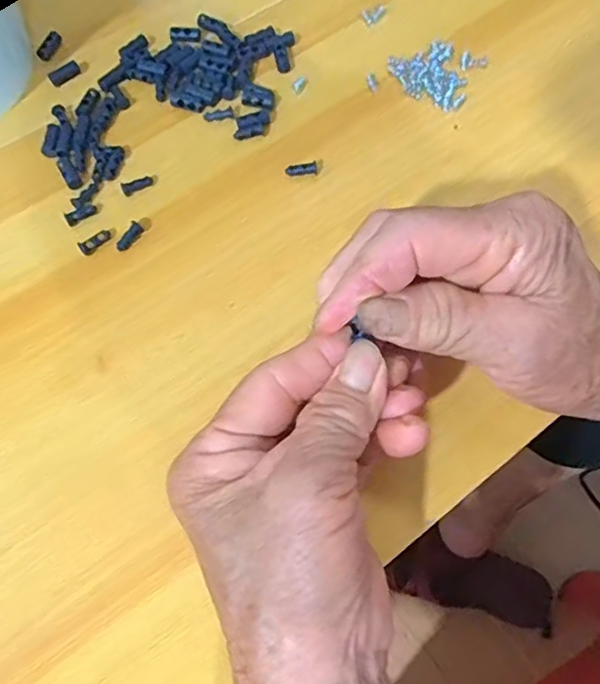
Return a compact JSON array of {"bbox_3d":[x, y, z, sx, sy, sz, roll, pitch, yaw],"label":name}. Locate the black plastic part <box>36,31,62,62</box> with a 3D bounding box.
[{"bbox_3d":[-0.152,-0.179,0.353,0.008,0.008,0.019,28,83,14],"label":"black plastic part"}]

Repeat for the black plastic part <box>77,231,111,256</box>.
[{"bbox_3d":[-0.101,-0.050,0.290,0.017,0.005,0.007,-40,70,-13],"label":"black plastic part"}]

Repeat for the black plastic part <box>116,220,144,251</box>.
[{"bbox_3d":[-0.085,-0.053,0.292,0.006,0.004,0.017,25,70,13],"label":"black plastic part"}]

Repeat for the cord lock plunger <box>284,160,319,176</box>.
[{"bbox_3d":[0.001,-0.091,0.306,0.017,0.004,0.007,-5,66,1],"label":"cord lock plunger"}]

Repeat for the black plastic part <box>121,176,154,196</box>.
[{"bbox_3d":[-0.085,-0.082,0.305,0.017,0.004,0.006,-26,68,-8],"label":"black plastic part"}]

